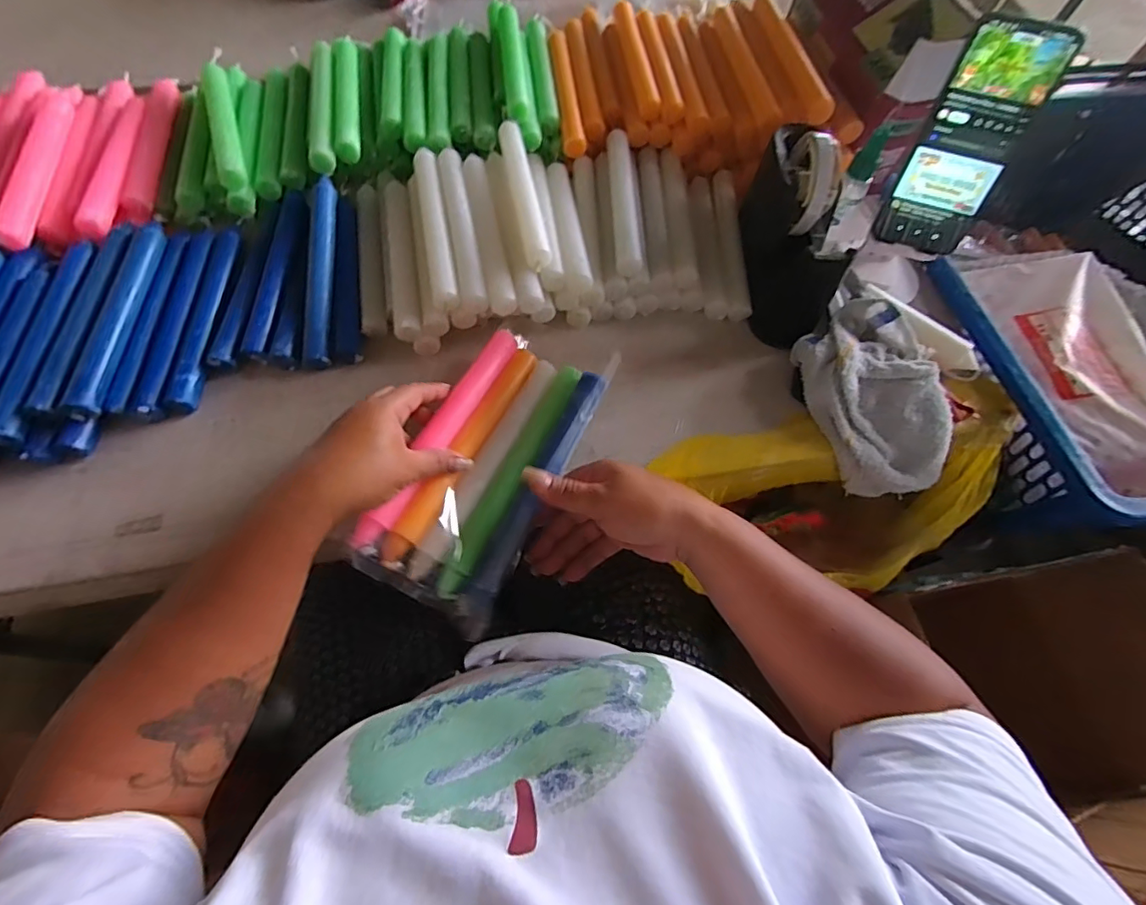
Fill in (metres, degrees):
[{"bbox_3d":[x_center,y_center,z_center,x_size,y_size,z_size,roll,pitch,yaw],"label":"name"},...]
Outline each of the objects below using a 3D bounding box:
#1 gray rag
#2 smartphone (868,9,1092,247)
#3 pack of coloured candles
[{"bbox_3d":[0.263,-0.047,0.462,0.106,0.074,0.166,-26,67,-15],"label":"gray rag"},{"bbox_3d":[0.324,-0.252,0.428,0.075,0.160,0.016,15,38,5],"label":"smartphone"},{"bbox_3d":[-0.066,0.009,0.406,0.110,0.030,0.221,24,69,9],"label":"pack of coloured candles"}]

